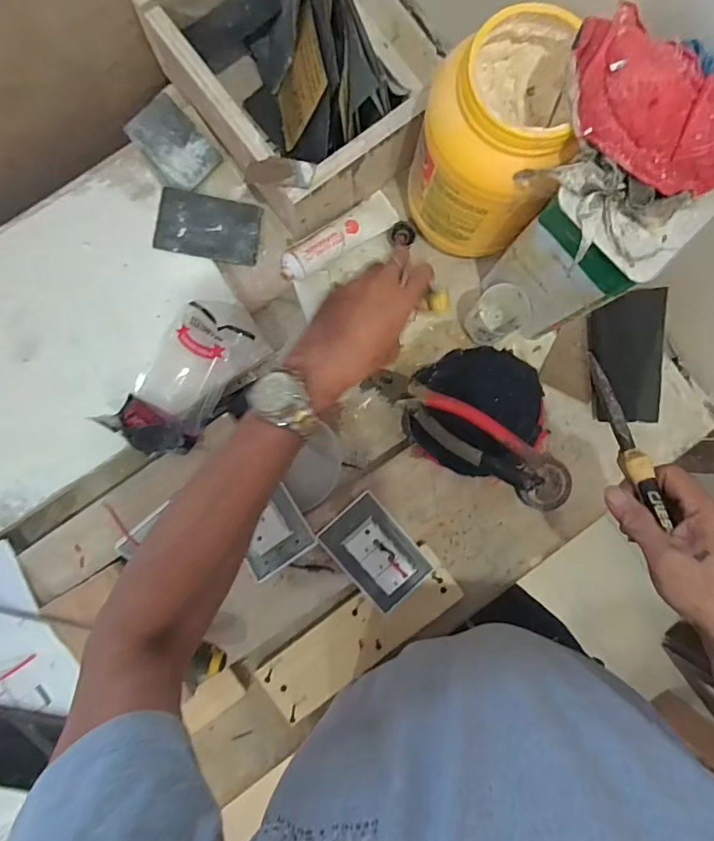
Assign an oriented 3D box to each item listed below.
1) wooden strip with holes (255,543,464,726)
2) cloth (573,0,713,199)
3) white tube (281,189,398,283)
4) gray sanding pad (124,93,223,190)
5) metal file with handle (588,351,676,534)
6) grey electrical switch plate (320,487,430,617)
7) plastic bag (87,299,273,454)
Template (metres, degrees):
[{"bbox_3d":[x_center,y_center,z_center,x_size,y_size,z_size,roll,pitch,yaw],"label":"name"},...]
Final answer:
[{"bbox_3d":[0.006,0.252,0.581,0.247,0.016,0.080,-36,90,-3],"label":"wooden strip with holes"},{"bbox_3d":[0.230,-0.236,0.376,0.160,0.020,0.091,39,104,0],"label":"cloth"},{"bbox_3d":[-0.018,-0.223,0.592,0.170,0.024,0.038,-41,90,-20],"label":"white tube"},{"bbox_3d":[-0.220,-0.332,0.588,0.067,0.010,0.112,-42,90,-3],"label":"gray sanding pad"},{"bbox_3d":[0.237,0.015,0.439,0.019,0.028,0.155,-16,77,-3],"label":"metal file with handle"},{"bbox_3d":[0.022,0.148,0.538,0.079,0.038,0.119,-39,90,-3],"label":"grey electrical switch plate"},{"bbox_3d":[-0.188,-0.052,0.542,0.104,0.050,0.187,34,87,-1],"label":"plastic bag"}]

